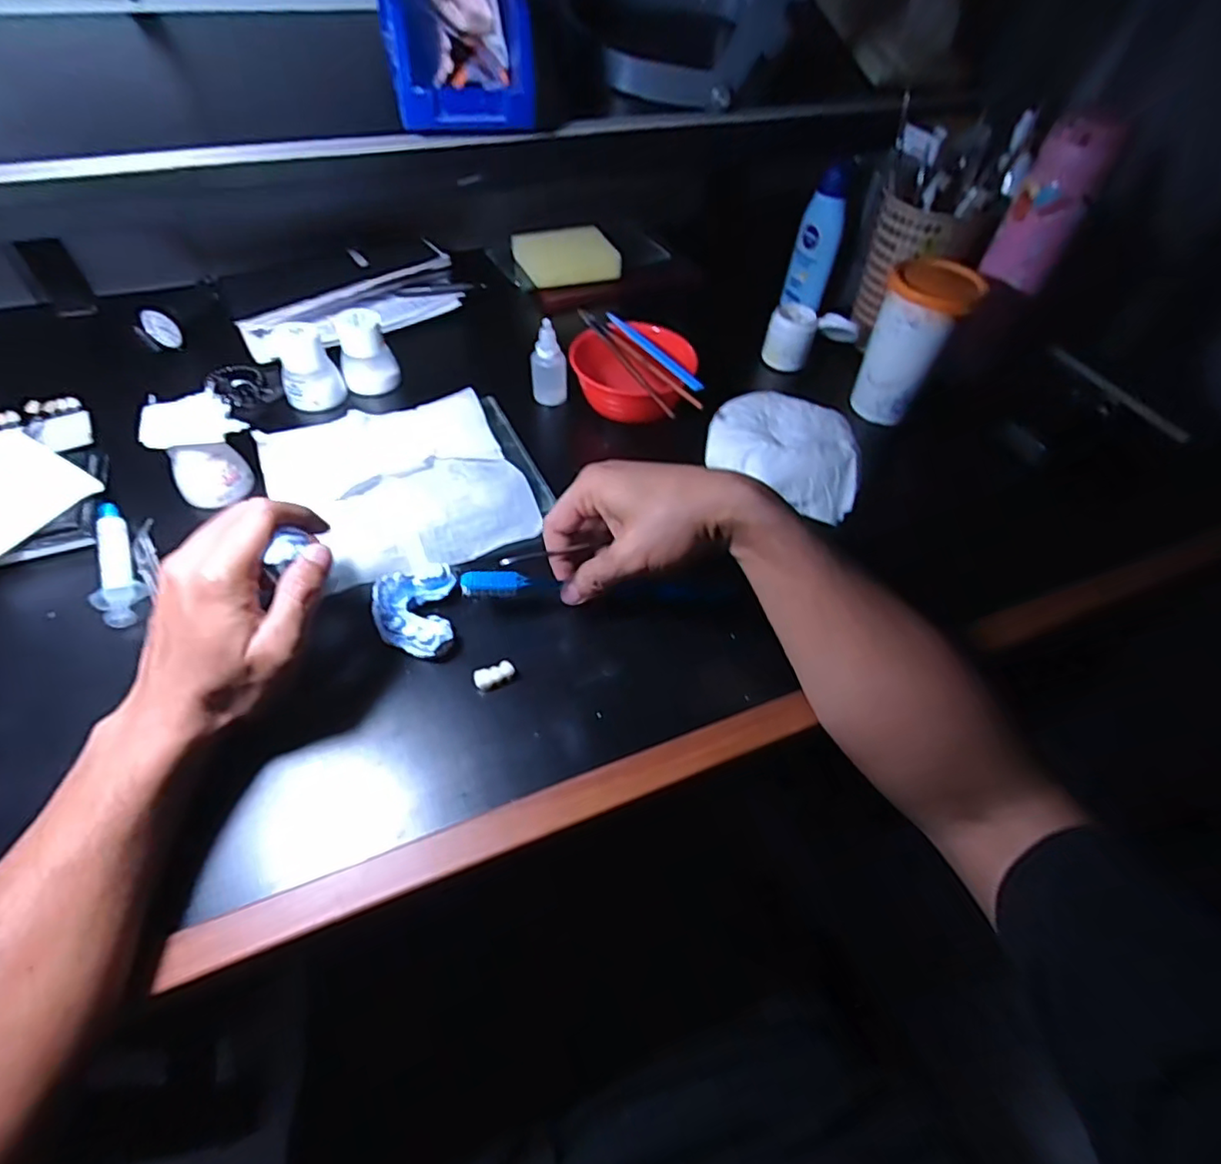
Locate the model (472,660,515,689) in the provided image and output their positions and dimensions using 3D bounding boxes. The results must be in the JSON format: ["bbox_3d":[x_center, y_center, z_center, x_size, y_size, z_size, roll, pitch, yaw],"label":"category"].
[{"bbox_3d":[-0.075,0.061,0.398,0.025,0.009,0.013,-19,56,-17],"label":"model"}]

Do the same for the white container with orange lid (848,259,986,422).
[{"bbox_3d":[0.269,-0.213,0.554,0.073,0.126,0.072,26,55,15],"label":"white container with orange lid"}]

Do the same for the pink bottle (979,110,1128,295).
[{"bbox_3d":[0.370,-0.319,0.516,0.050,0.129,0.044,26,55,15],"label":"pink bottle"}]

